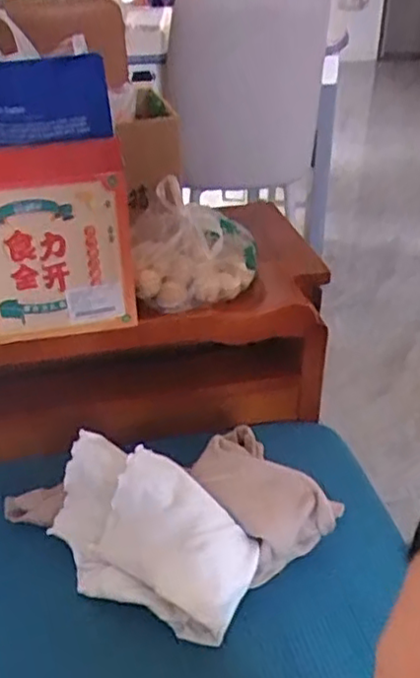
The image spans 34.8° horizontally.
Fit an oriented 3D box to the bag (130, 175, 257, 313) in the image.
[{"bbox_3d":[-0.020,-0.136,0.952,0.171,0.090,0.225,-2,34,-2],"label":"bag"}]

